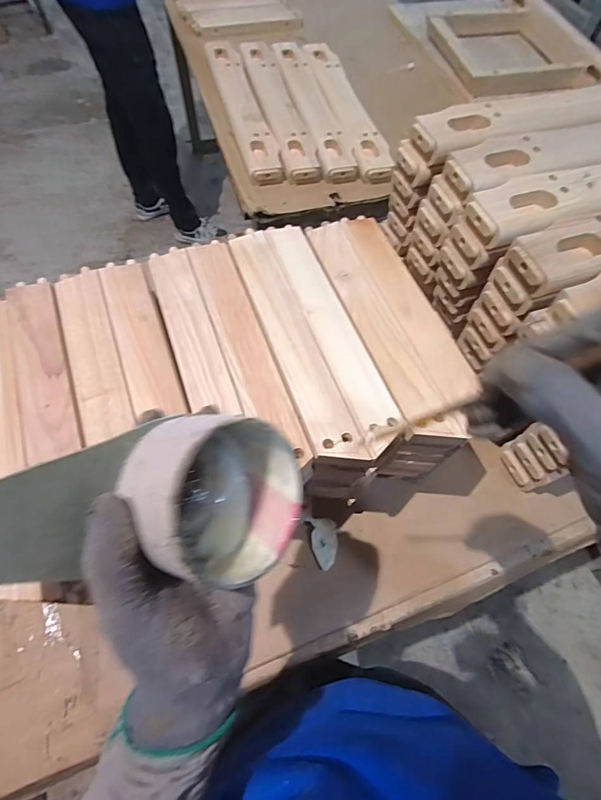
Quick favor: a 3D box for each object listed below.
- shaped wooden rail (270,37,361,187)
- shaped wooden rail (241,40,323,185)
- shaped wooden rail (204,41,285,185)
[{"bbox_3d":[0.022,-0.653,0.905,0.076,0.031,0.480,-13,65,-10],"label":"shaped wooden rail"},{"bbox_3d":[-0.050,-0.645,0.893,0.076,0.022,0.490,-13,65,-10],"label":"shaped wooden rail"},{"bbox_3d":[-0.126,-0.638,0.884,0.072,0.023,0.490,-13,65,-10],"label":"shaped wooden rail"}]

